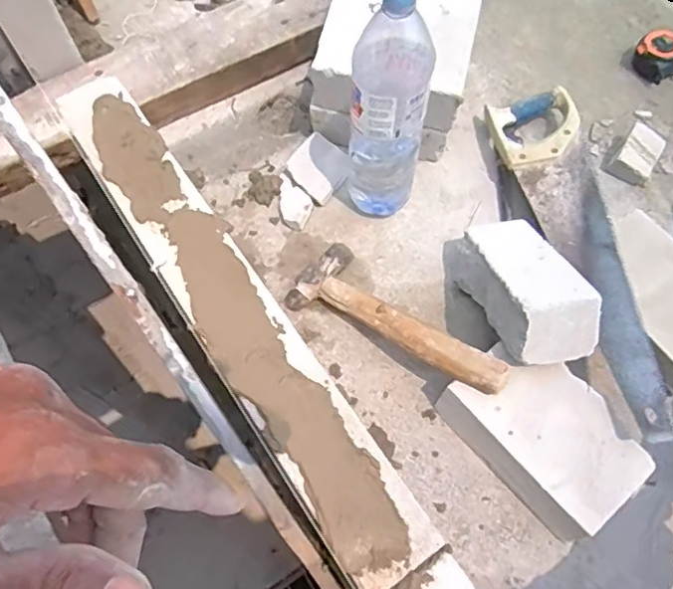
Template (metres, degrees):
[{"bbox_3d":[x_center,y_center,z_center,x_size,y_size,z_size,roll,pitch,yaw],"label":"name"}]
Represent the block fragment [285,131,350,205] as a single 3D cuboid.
[{"bbox_3d":[-0.027,-0.179,0.837,0.077,0.039,0.076,40,71,17],"label":"block fragment"}]

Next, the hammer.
[{"bbox_3d":[0.070,0.032,0.685,0.283,0.030,0.101,31,68,33],"label":"hammer"}]

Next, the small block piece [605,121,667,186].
[{"bbox_3d":[0.435,-0.207,0.838,0.063,0.042,0.098,31,69,15],"label":"small block piece"}]

